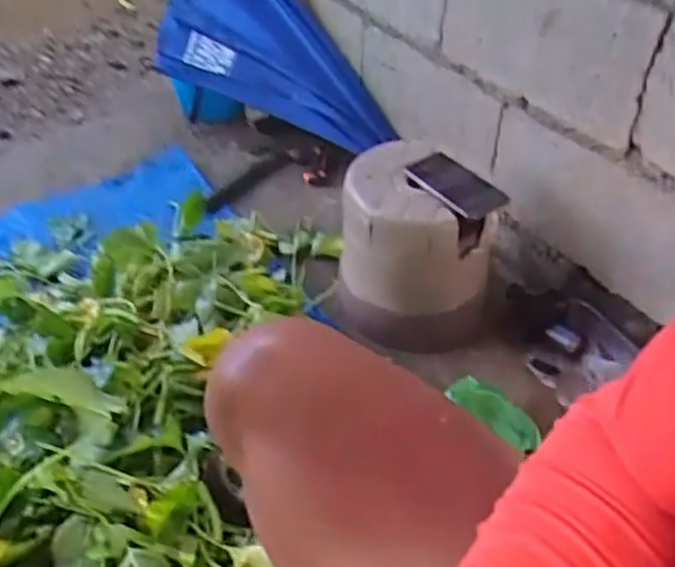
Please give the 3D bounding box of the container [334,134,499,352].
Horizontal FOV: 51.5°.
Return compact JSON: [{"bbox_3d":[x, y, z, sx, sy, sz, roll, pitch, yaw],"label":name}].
[{"bbox_3d":[0.129,-0.058,1.135,0.226,0.269,0.210,5,41,5],"label":"container"}]

